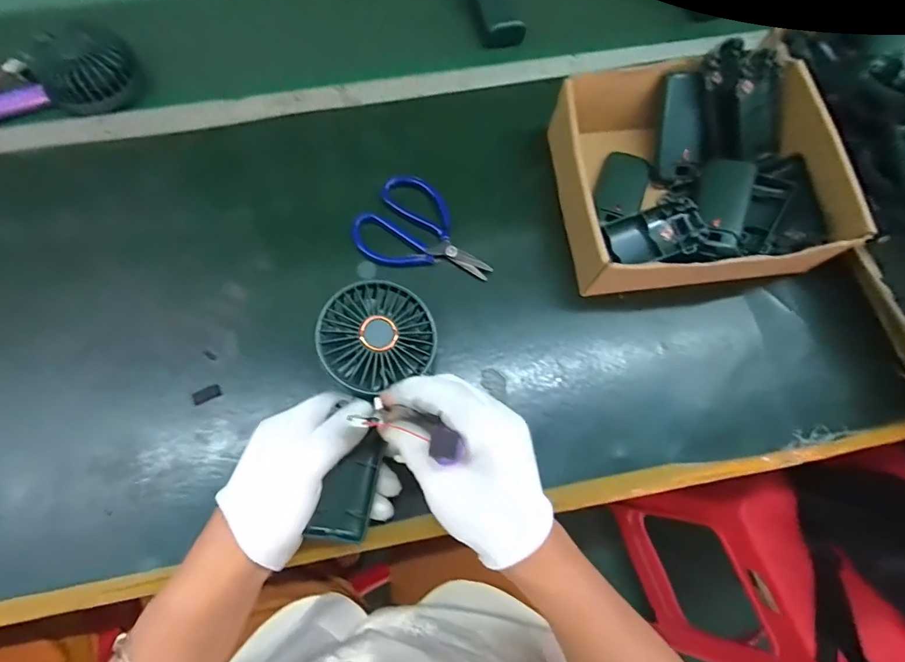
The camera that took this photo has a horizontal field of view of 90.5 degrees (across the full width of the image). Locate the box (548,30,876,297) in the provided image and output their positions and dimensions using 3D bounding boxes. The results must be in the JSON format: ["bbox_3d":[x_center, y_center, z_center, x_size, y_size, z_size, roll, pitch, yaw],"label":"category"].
[{"bbox_3d":[0.204,-0.136,0.394,0.226,0.075,0.196,-8,74,-3],"label":"box"}]

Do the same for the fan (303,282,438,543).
[{"bbox_3d":[-0.066,0.055,0.327,0.079,0.031,0.185,12,84,2],"label":"fan"}]

